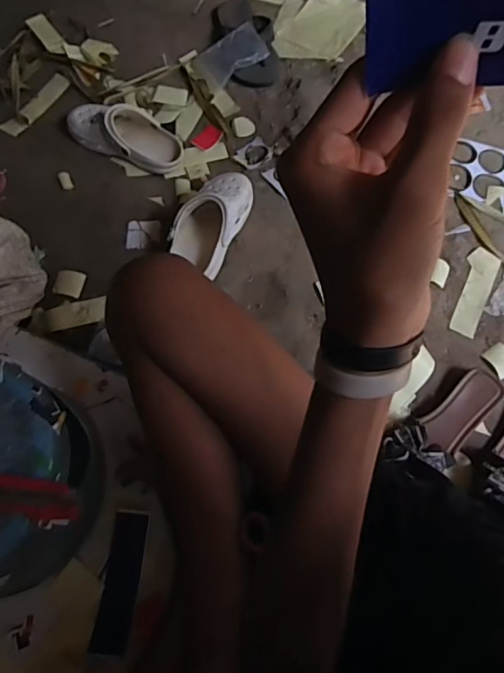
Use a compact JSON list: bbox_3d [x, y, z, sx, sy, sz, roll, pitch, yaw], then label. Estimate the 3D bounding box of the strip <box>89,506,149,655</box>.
[{"bbox_3d":[-0.152,0.283,0.586,0.040,0.006,0.149,3,64,6],"label":"strip"}]

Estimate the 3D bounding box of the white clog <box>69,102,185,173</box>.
[{"bbox_3d":[-0.243,-0.406,0.967,0.222,0.069,0.102,22,70,8],"label":"white clog"}]

